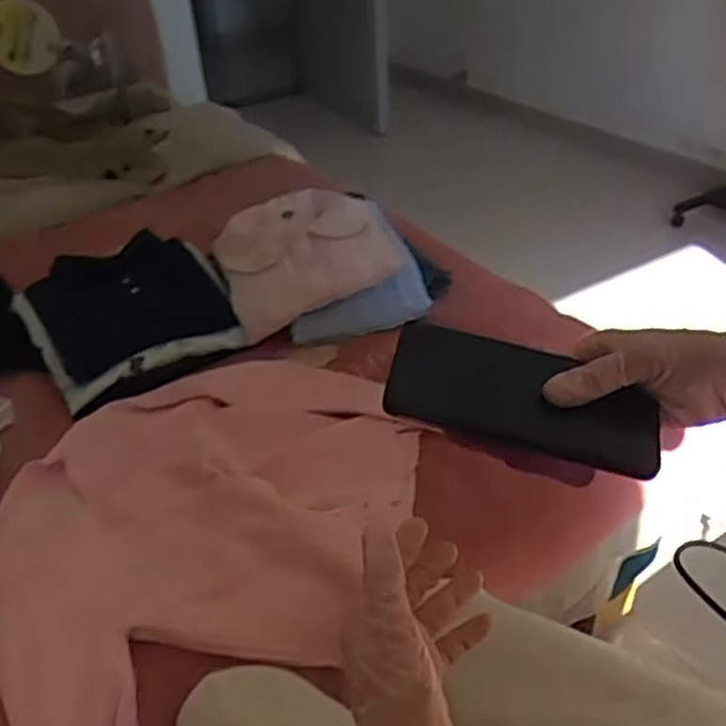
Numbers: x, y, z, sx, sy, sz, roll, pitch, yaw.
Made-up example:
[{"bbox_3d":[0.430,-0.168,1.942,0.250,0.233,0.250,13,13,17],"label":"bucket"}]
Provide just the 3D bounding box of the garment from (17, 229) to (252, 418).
[{"bbox_3d":[-0.332,-0.078,1.053,0.278,0.053,0.303,-18,39,-20],"label":"garment"}]

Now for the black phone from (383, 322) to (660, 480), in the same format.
[{"bbox_3d":[0.098,0.017,0.444,0.162,0.015,0.072,15,56,-1],"label":"black phone"}]

